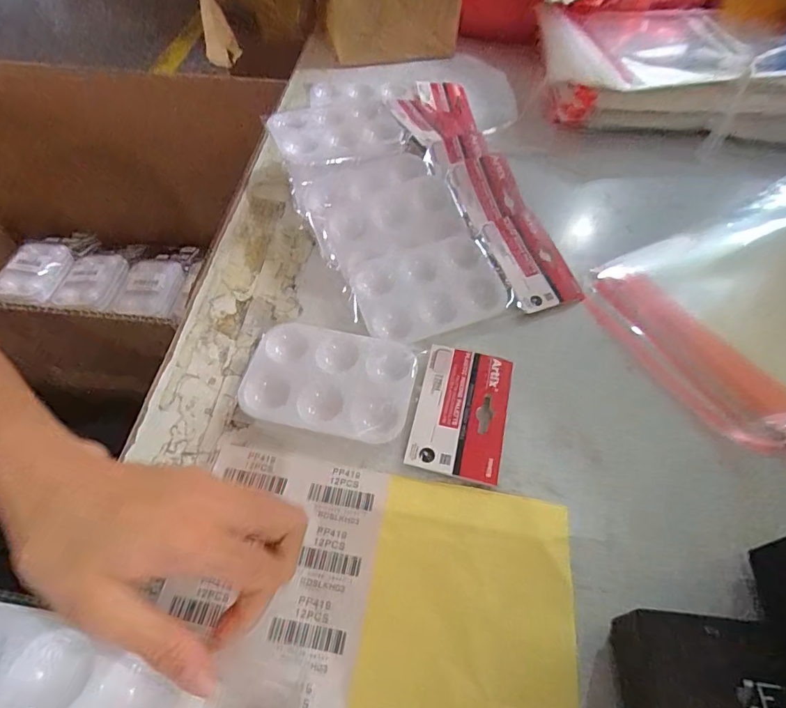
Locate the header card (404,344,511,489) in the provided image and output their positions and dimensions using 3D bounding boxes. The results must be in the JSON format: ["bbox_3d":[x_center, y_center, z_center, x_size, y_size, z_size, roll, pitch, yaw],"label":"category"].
[{"bbox_3d":[0.050,0.042,0.340,0.063,0.012,0.097,12,55,8],"label":"header card"}]

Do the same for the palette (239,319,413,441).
[{"bbox_3d":[-0.048,0.020,0.354,0.123,0.013,0.084,11,55,7],"label":"palette"}]

